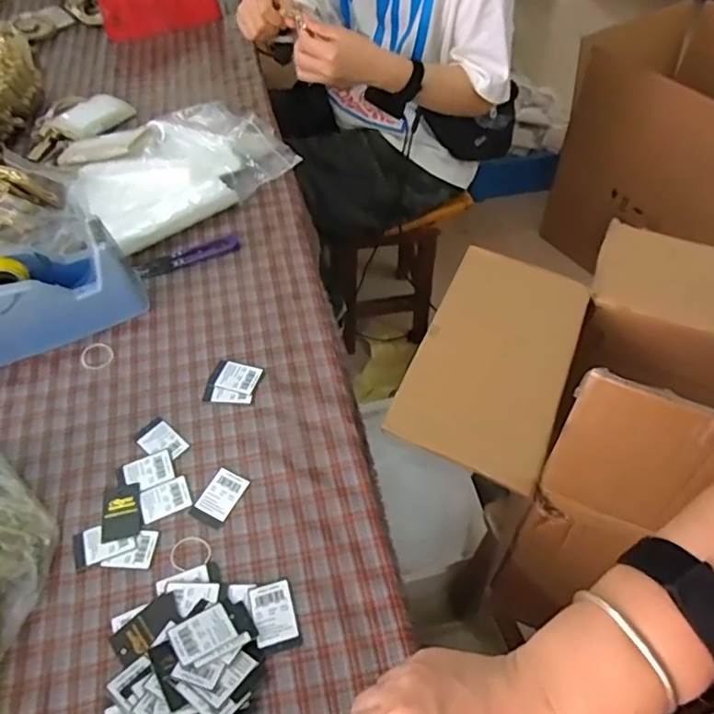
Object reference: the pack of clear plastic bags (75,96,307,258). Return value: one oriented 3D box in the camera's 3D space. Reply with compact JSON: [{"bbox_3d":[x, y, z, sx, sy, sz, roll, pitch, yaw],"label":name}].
[{"bbox_3d":[-0.229,-0.258,0.758,0.277,0.043,0.215,-35,60,-23],"label":"pack of clear plastic bags"}]

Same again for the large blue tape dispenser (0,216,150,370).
[{"bbox_3d":[-0.331,-0.064,0.596,0.202,0.091,0.082,-23,56,-16],"label":"large blue tape dispenser"}]

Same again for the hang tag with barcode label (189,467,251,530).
[{"bbox_3d":[-0.117,0.119,0.499,0.032,0.004,0.048,24,56,18],"label":"hang tag with barcode label"}]

